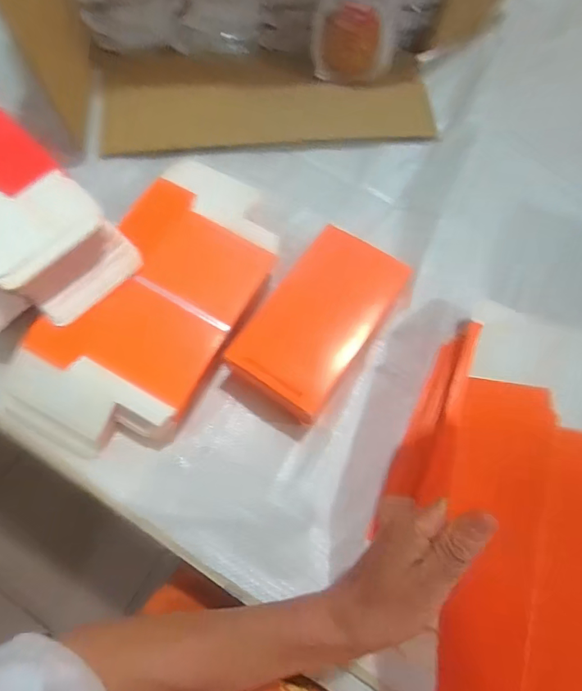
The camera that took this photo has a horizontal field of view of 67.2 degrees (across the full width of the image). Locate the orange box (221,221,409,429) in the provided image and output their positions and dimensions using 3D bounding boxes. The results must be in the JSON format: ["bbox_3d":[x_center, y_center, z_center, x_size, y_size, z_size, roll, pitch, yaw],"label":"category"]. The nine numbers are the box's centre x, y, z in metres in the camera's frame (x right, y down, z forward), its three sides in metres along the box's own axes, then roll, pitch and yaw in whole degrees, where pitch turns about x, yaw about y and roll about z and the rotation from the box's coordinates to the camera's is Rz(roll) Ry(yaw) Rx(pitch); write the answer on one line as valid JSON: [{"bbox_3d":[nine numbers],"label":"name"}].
[{"bbox_3d":[0.026,-0.020,0.409,0.095,0.053,0.166,35,73,9],"label":"orange box"}]

